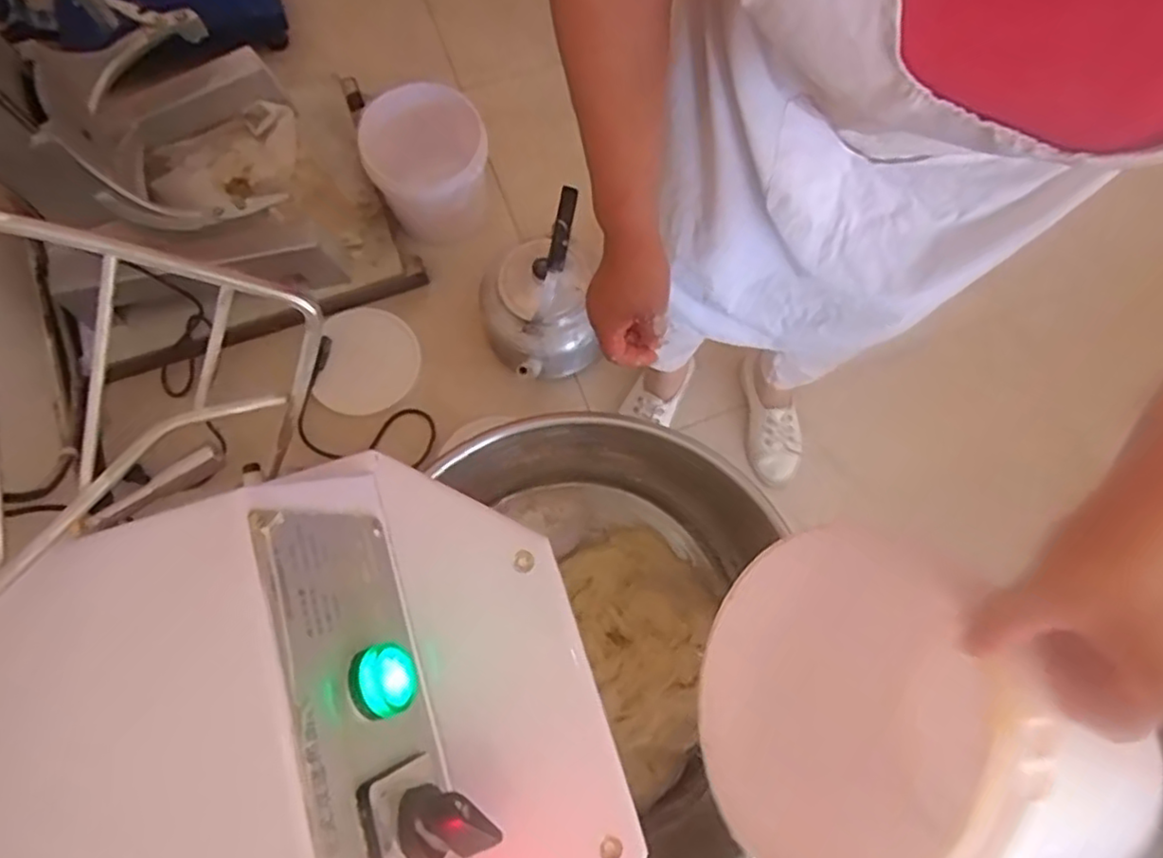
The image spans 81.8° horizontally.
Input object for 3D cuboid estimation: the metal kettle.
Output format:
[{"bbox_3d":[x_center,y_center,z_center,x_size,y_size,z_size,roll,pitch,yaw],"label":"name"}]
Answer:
[{"bbox_3d":[-0.077,-0.200,1.037,0.165,0.236,0.197,-9,75,-4],"label":"metal kettle"}]

